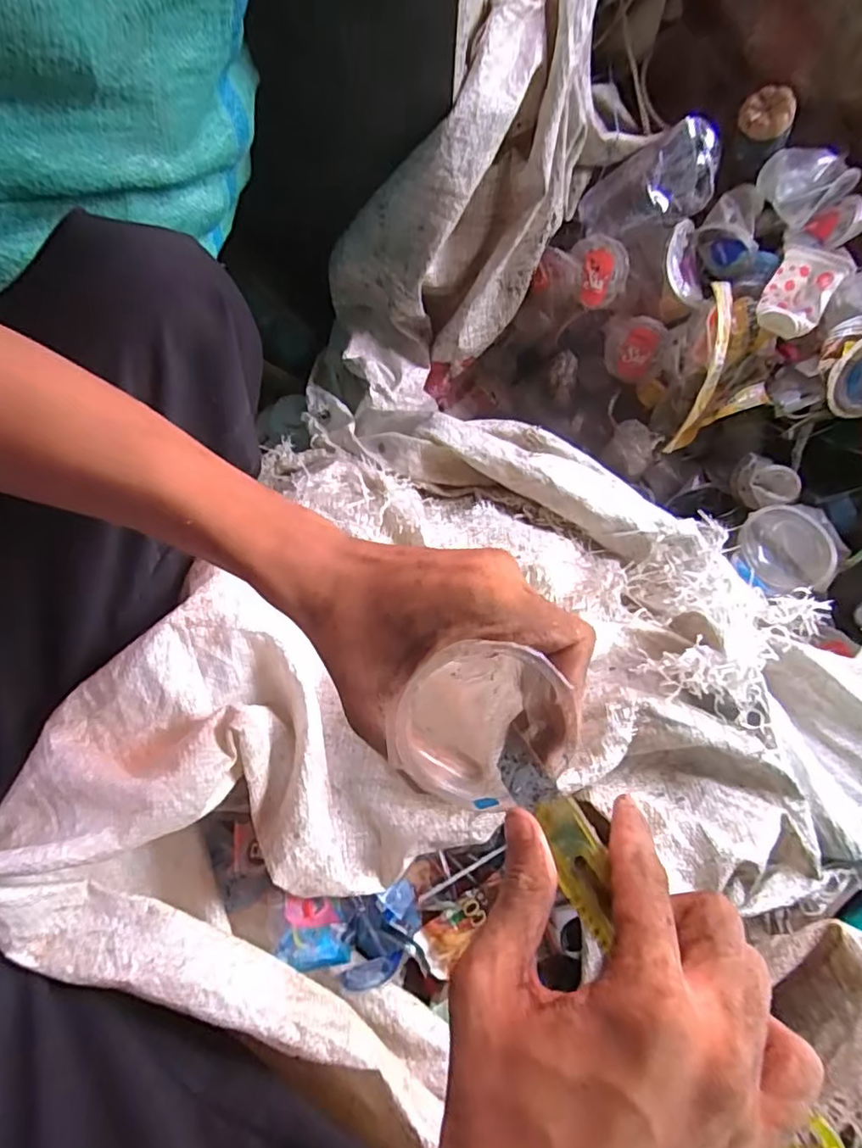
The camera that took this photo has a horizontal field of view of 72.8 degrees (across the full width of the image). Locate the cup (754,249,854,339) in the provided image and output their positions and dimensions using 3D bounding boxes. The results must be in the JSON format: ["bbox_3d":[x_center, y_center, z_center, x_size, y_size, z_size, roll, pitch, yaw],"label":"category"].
[{"bbox_3d":[0.379,-0.290,0.608,0.061,0.054,0.083,32,107,9],"label":"cup"}]

